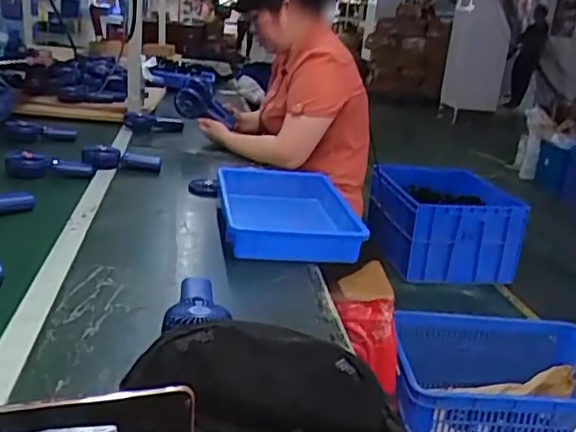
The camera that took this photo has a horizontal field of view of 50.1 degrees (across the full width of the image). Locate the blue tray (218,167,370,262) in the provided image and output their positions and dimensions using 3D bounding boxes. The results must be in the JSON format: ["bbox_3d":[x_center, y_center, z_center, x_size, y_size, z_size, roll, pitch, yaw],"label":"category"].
[{"bbox_3d":[0.000,-0.008,1.242,0.254,0.067,0.367,2,18,-11],"label":"blue tray"}]

